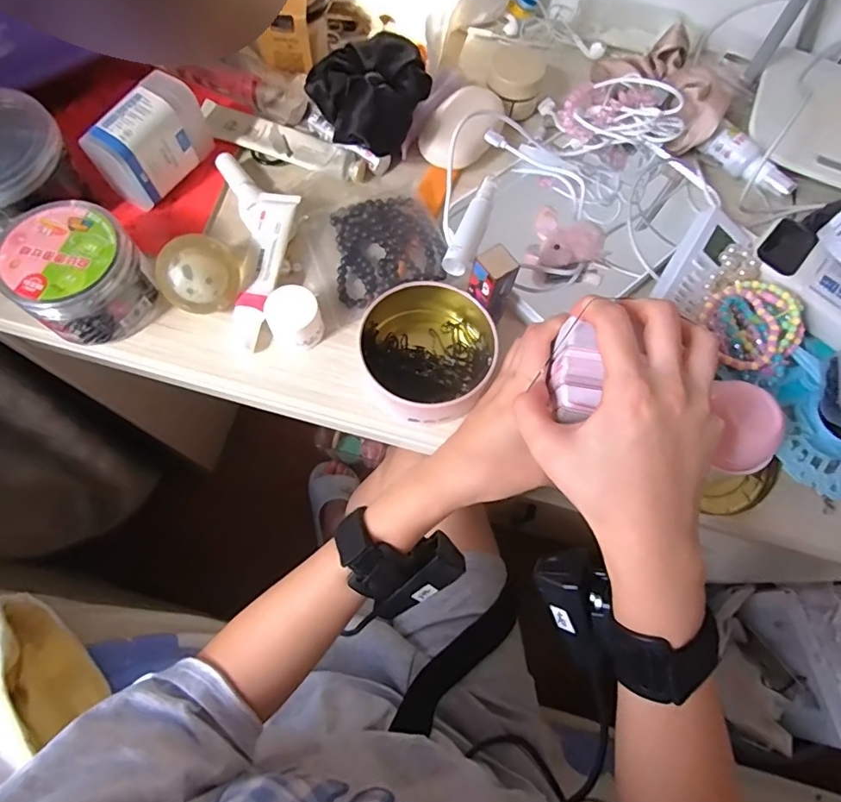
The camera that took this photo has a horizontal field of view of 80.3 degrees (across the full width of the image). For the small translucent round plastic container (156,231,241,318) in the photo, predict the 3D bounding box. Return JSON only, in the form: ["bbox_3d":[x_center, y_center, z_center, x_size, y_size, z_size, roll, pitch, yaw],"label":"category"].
[{"bbox_3d":[-0.159,-0.089,0.359,0.053,0.052,0.023,-53,43,7],"label":"small translucent round plastic container"}]

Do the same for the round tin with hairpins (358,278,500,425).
[{"bbox_3d":[0.006,-0.037,0.358,0.092,0.040,0.096,1,70,-2],"label":"round tin with hairpins"}]

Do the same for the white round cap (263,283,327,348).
[{"bbox_3d":[-0.090,-0.061,0.364,0.037,0.034,0.033,34,72,9],"label":"white round cap"}]

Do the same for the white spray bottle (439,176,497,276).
[{"bbox_3d":[0.041,-0.136,0.395,0.019,0.025,0.091,22,70,6],"label":"white spray bottle"}]

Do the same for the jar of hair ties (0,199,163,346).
[{"bbox_3d":[-0.237,-0.089,0.354,0.078,0.065,0.077,1,70,-2],"label":"jar of hair ties"}]

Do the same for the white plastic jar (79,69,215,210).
[{"bbox_3d":[-0.206,-0.201,0.389,0.033,0.063,0.090,31,71,9],"label":"white plastic jar"}]

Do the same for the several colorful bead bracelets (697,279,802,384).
[{"bbox_3d":[0.244,-0.052,0.361,0.063,0.019,0.071,-27,73,-12],"label":"several colorful bead bracelets"}]

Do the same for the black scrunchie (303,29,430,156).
[{"bbox_3d":[-0.036,-0.256,0.405,0.077,0.066,0.110,35,72,10],"label":"black scrunchie"}]

